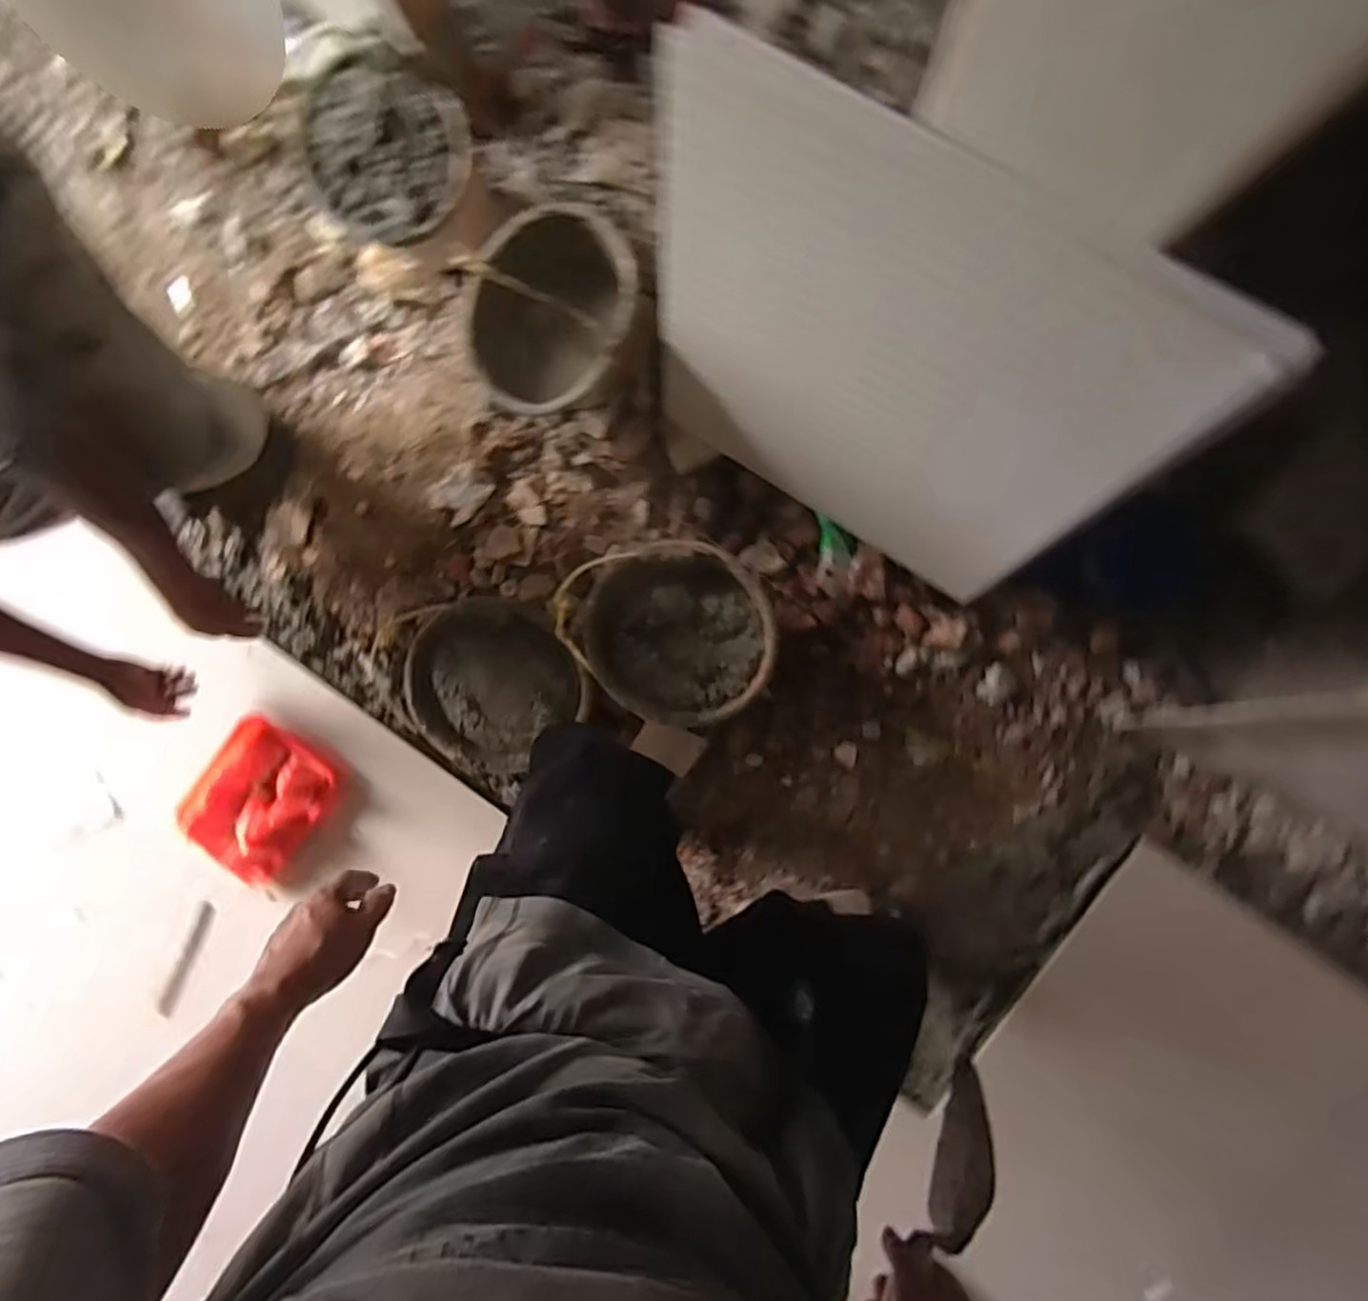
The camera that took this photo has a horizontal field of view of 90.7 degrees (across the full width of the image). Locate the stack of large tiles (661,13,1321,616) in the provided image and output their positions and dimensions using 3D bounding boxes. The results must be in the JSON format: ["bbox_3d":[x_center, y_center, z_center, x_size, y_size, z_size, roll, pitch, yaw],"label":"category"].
[{"bbox_3d":[0.229,-0.326,0.852,0.616,0.627,0.028,34,77,8],"label":"stack of large tiles"}]

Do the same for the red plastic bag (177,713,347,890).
[{"bbox_3d":[-0.757,0.272,1.191,0.211,0.077,0.253,33,94,2],"label":"red plastic bag"}]

